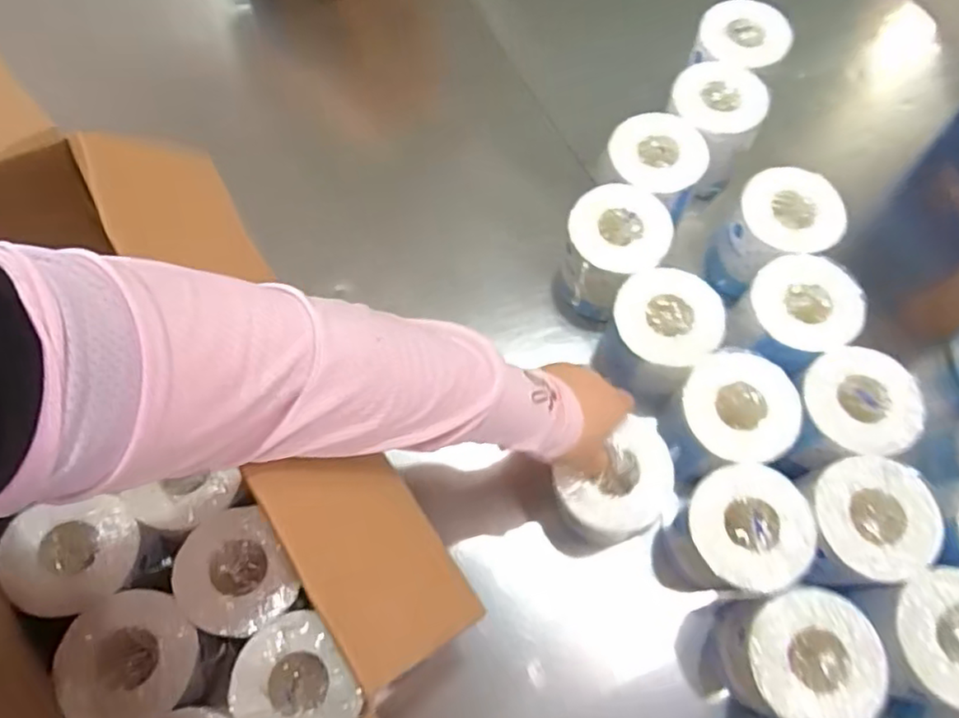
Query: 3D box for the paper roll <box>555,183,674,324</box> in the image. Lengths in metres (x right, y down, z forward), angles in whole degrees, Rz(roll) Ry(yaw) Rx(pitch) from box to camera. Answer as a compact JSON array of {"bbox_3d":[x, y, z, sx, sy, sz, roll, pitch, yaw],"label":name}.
[{"bbox_3d":[0.137,-0.106,0.672,0.100,0.102,0.122,28,73,11],"label":"paper roll"}]

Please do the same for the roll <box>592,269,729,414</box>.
[{"bbox_3d":[0.173,-0.019,0.635,0.100,0.101,0.113,33,74,13],"label":"roll"}]

